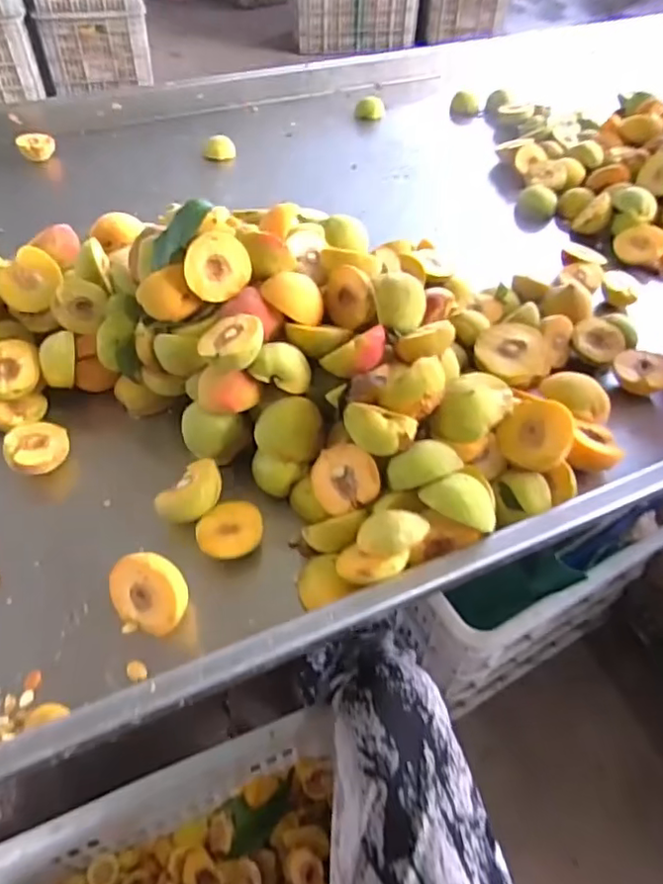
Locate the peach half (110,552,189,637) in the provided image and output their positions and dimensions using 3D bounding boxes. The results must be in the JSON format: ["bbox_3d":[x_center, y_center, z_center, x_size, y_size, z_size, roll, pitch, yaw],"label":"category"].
[{"bbox_3d":[-0.145,0.119,0.479,0.058,0.063,0.022,-8,5,24],"label":"peach half"}]

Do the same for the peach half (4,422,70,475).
[{"bbox_3d":[-0.280,0.008,0.581,0.054,0.034,0.049,-25,55,-20],"label":"peach half"}]

